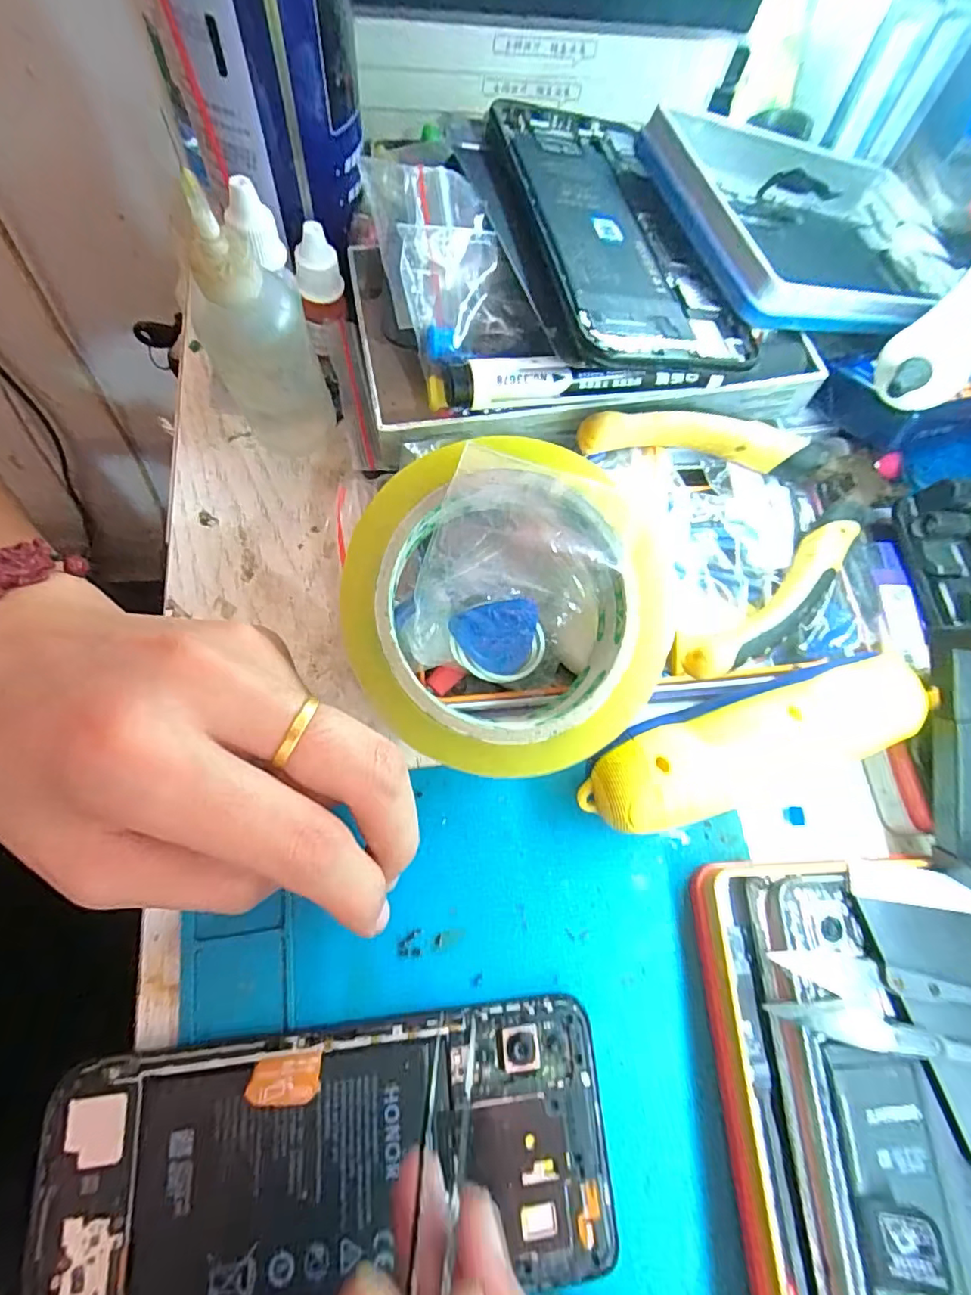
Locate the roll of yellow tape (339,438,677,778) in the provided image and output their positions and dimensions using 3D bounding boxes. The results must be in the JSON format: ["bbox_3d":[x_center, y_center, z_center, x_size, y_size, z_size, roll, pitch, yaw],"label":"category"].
[{"bbox_3d":[0.004,-0.012,0.188,0.097,0.048,0.097,0,91,-7],"label":"roll of yellow tape"}]

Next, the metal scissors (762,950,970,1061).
[{"bbox_3d":[0.139,0.116,0.171,0.095,0.010,0.024,14,73,2],"label":"metal scissors"}]

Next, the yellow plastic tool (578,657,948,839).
[{"bbox_3d":[0.092,0.033,0.192,0.119,0.025,0.036,-19,75,-7],"label":"yellow plastic tool"}]

